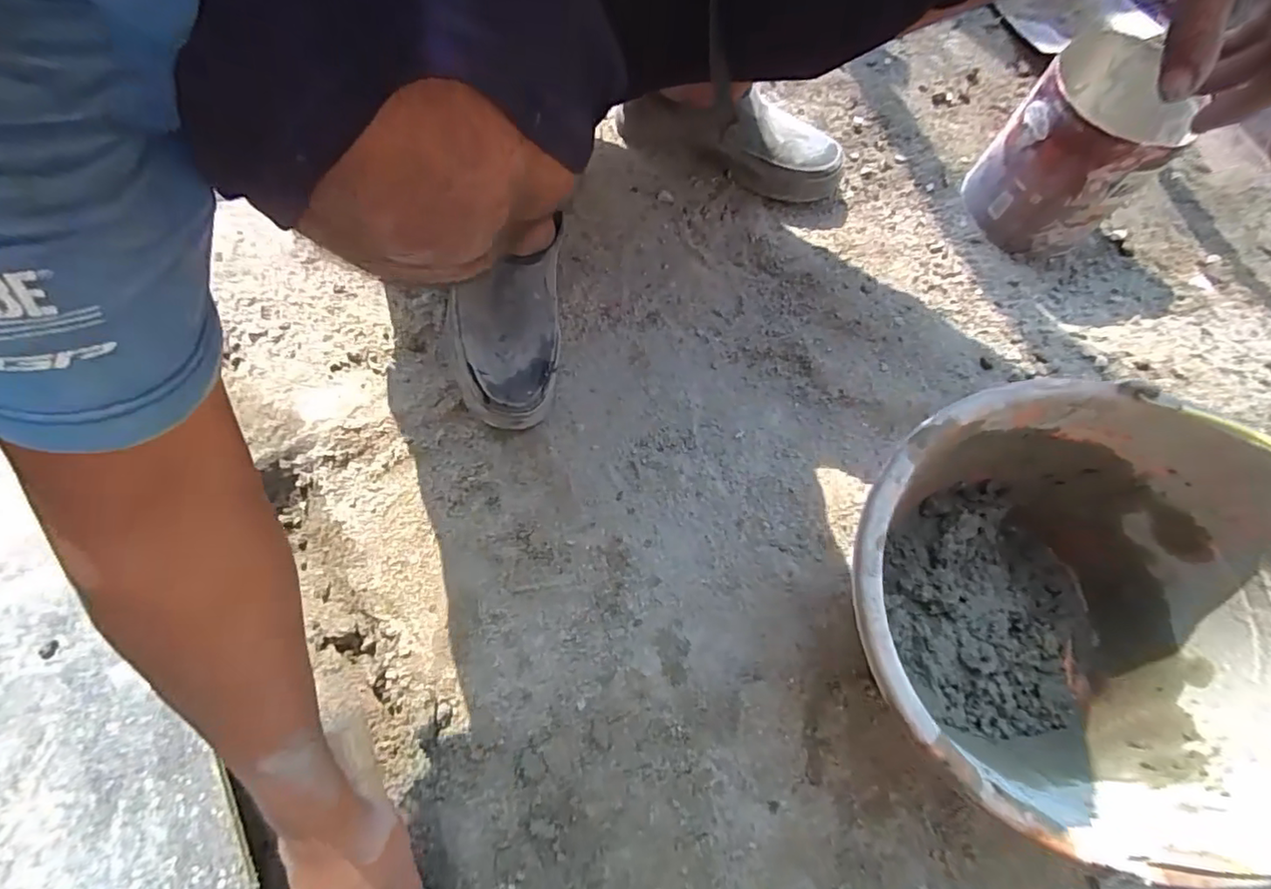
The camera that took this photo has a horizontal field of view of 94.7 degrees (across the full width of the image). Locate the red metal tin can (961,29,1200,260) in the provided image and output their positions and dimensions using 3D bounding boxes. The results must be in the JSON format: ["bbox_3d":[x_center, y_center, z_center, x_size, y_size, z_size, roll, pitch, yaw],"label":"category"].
[{"bbox_3d":[0.481,-0.324,0.643,0.143,0.145,0.174,40,74,12],"label":"red metal tin can"}]

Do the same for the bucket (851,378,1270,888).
[{"bbox_3d":[0.285,0.118,0.401,0.297,0.198,0.253,14,74,6],"label":"bucket"}]

